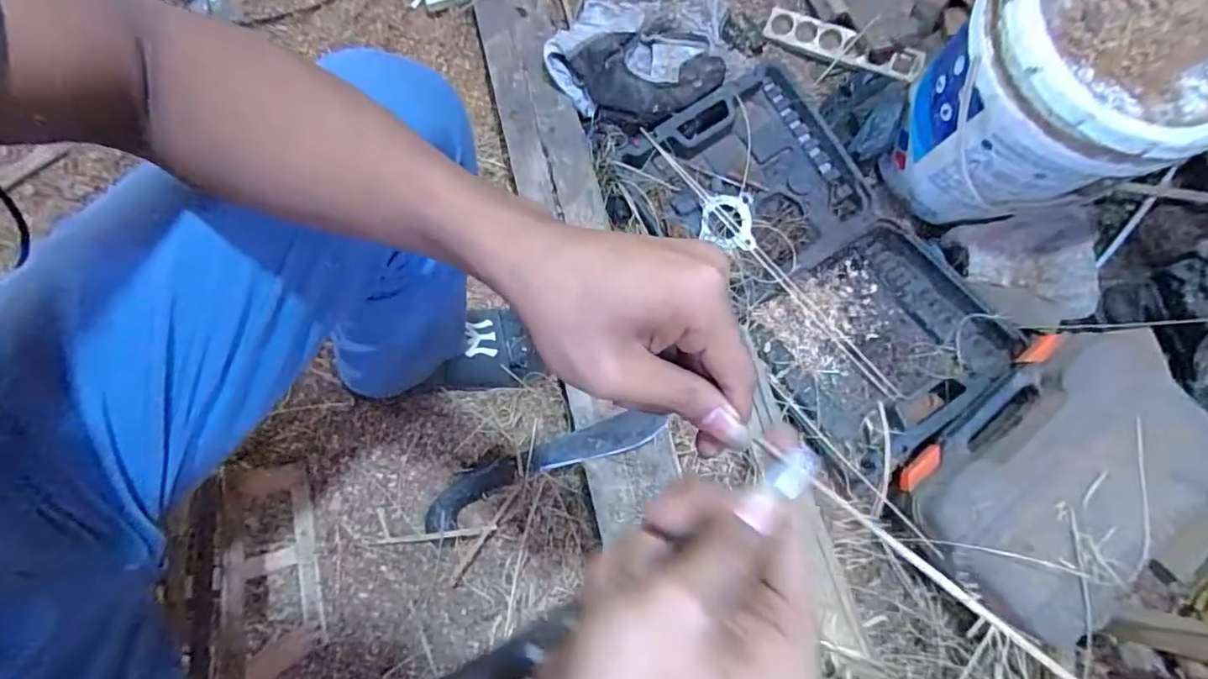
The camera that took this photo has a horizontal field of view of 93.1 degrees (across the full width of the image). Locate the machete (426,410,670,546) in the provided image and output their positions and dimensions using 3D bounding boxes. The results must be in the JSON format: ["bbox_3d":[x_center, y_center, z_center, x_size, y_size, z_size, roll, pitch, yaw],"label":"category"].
[{"bbox_3d":[-0.078,0.163,0.711,0.326,0.049,0.072,-24,72,9],"label":"machete"}]

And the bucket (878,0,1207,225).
[{"bbox_3d":[0.581,-0.306,0.768,0.297,0.350,0.289,31,71,8],"label":"bucket"}]

